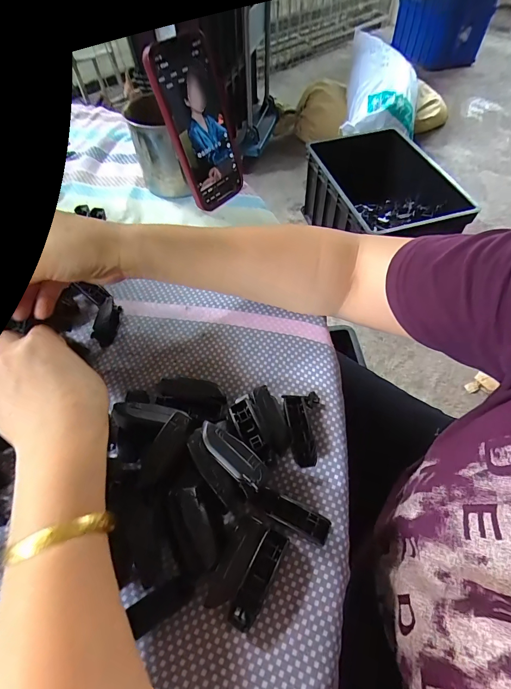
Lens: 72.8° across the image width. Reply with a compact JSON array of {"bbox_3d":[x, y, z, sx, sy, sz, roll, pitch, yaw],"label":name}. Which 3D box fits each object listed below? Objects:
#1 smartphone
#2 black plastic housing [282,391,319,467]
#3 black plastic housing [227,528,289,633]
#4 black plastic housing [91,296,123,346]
[{"bbox_3d":[-0.059,-0.242,0.387,0.013,0.156,0.078,25,58,39],"label":"smartphone"},{"bbox_3d":[0.037,0.064,0.273,0.027,0.016,0.061,1,57,2],"label":"black plastic housing"},{"bbox_3d":[0.002,0.148,0.222,0.016,0.011,0.056,24,60,16],"label":"black plastic housing"},{"bbox_3d":[-0.143,-0.023,0.334,0.018,0.015,0.047,2,57,2],"label":"black plastic housing"}]

